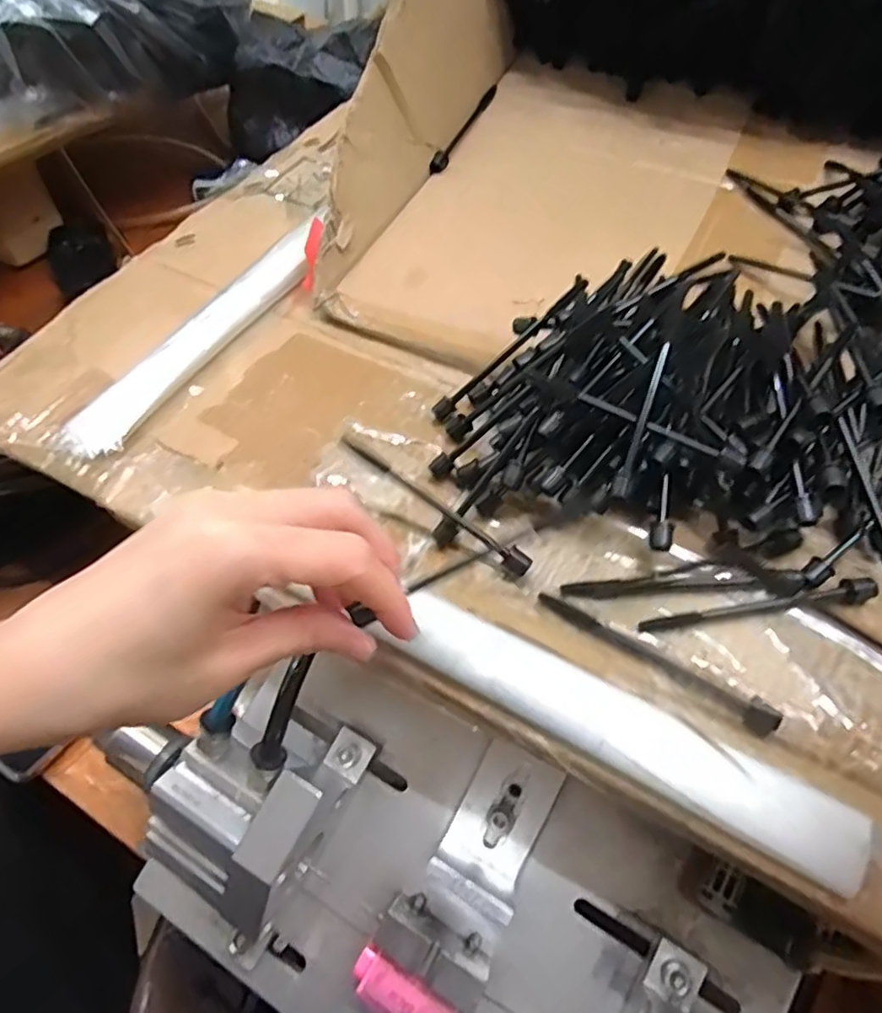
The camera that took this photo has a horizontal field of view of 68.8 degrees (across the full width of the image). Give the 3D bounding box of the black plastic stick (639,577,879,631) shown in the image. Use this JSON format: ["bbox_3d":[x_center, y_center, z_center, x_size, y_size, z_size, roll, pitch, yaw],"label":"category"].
[{"bbox_3d":[0.133,0.041,0.271,0.100,0.006,0.009,-4,53,-6],"label":"black plastic stick"}]

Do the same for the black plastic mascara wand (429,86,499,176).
[{"bbox_3d":[0.018,-0.272,0.466,0.004,0.011,0.100,2,53,51],"label":"black plastic mascara wand"}]

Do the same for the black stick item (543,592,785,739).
[{"bbox_3d":[0.086,0.060,0.260,0.098,0.009,0.010,31,57,19],"label":"black stick item"}]

